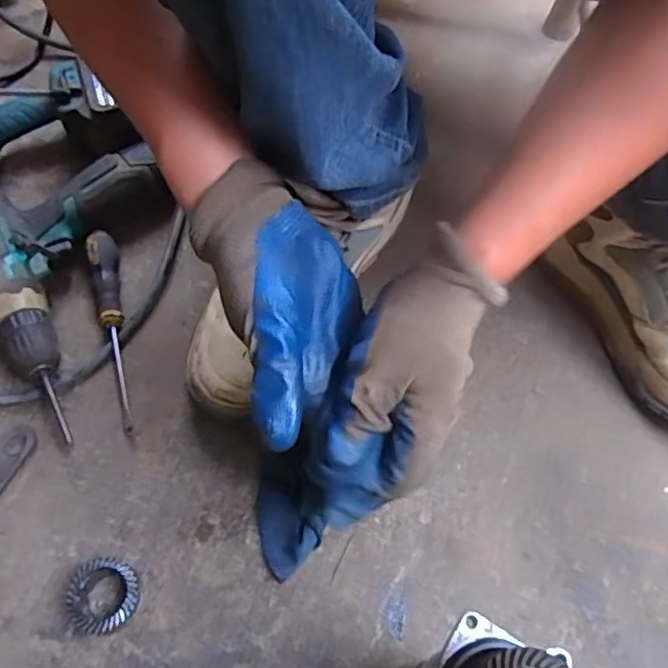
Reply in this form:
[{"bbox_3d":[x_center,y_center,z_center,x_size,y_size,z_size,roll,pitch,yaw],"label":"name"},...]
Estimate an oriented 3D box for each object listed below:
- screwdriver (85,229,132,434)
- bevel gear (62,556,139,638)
[{"bbox_3d":[-0.188,-0.008,0.528,0.022,0.027,0.185,-12,64,-8],"label":"screwdriver"},{"bbox_3d":[-0.158,0.182,0.427,0.046,0.024,0.050,22,65,9],"label":"bevel gear"}]

